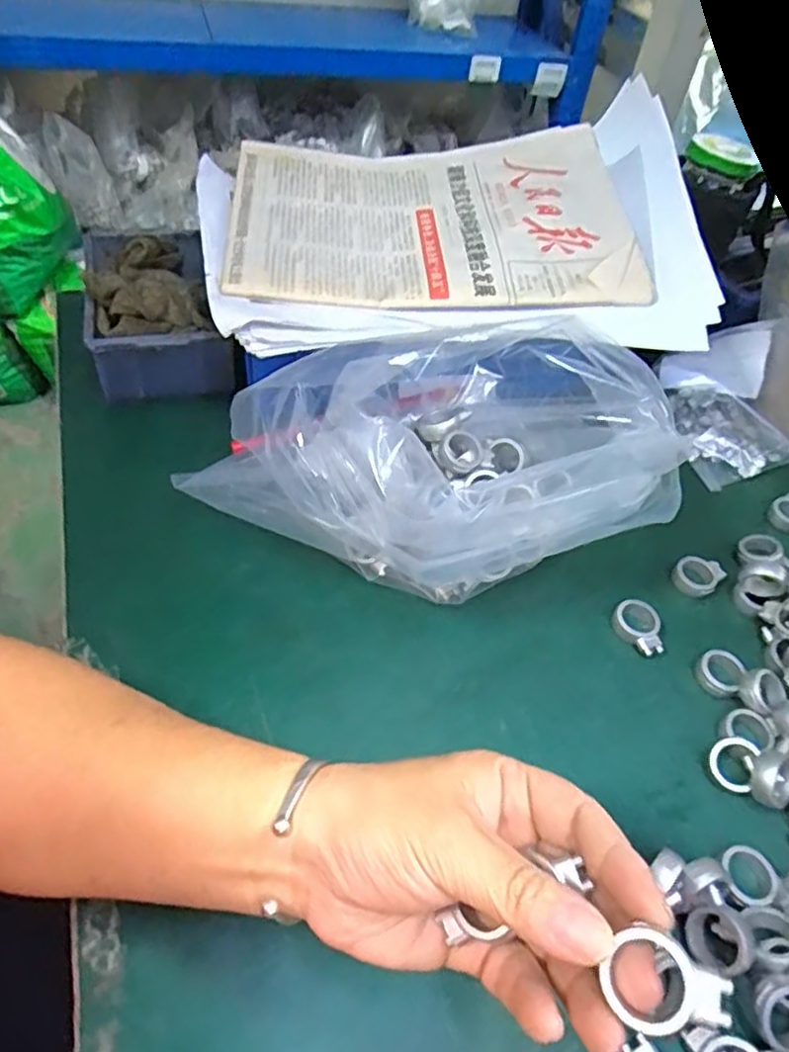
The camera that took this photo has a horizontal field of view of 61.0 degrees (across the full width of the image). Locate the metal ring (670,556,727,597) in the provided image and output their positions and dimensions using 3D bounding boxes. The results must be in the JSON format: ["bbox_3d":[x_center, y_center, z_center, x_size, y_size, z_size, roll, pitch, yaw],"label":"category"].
[{"bbox_3d":[0.190,0.029,0.419,0.027,0.010,0.031,38,54,23],"label":"metal ring"}]

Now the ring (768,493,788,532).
[{"bbox_3d":[0.278,-0.009,0.469,0.030,0.011,0.026,-26,57,-28],"label":"ring"}]

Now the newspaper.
[{"bbox_3d":[0.024,-0.213,0.462,0.262,0.019,0.198,-4,56,-4],"label":"newspaper"}]

